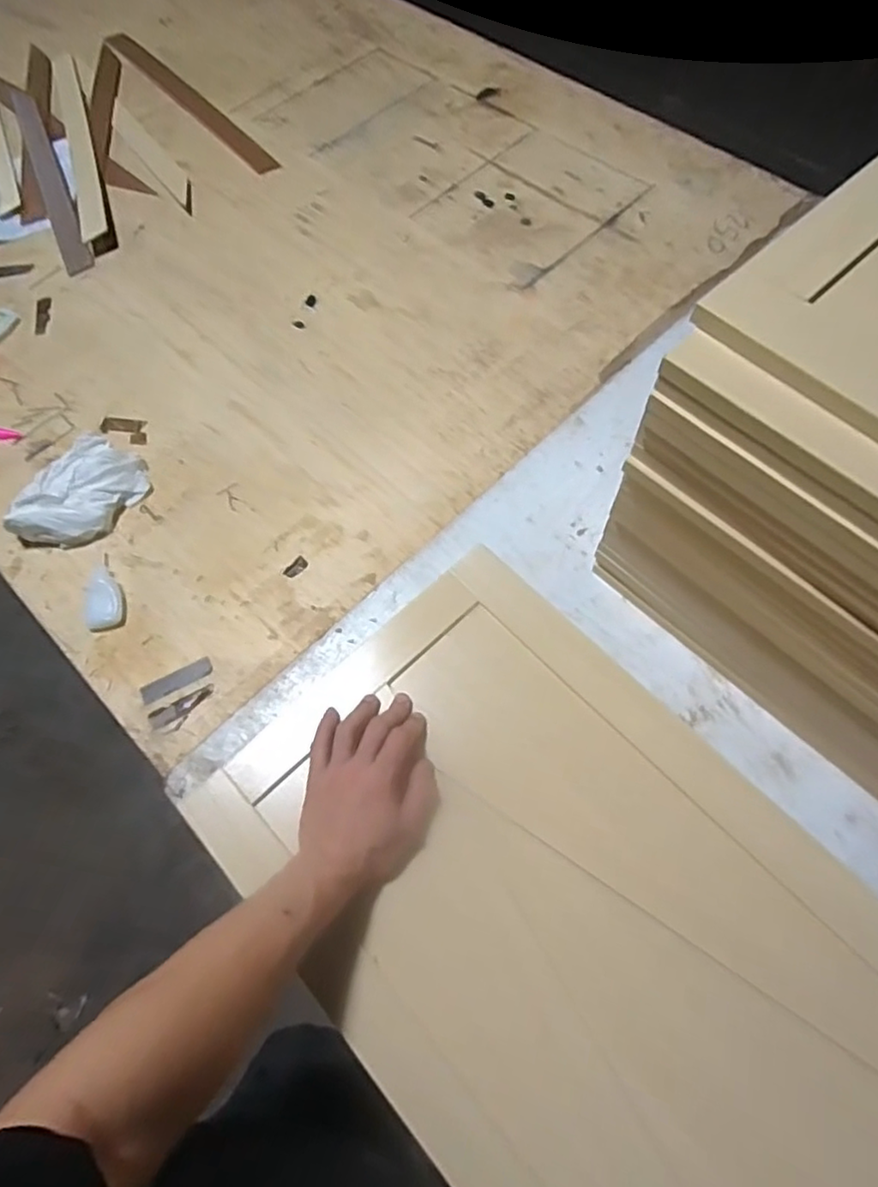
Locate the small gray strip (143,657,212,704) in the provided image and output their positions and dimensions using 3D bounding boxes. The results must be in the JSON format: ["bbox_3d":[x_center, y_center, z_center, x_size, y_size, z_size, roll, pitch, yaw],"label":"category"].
[{"bbox_3d":[-0.283,0.094,0.669,0.076,0.007,0.025,-29,69,-11],"label":"small gray strip"}]

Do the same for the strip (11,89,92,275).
[{"bbox_3d":[-0.649,-0.698,1.032,0.043,0.010,0.490,-24,68,-8],"label":"strip"}]

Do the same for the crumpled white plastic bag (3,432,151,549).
[{"bbox_3d":[-0.439,-0.122,0.752,0.116,0.049,0.157,28,70,13],"label":"crumpled white plastic bag"}]

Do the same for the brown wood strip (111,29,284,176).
[{"bbox_3d":[-0.455,-0.896,1.121,0.049,0.009,0.549,-38,70,-14],"label":"brown wood strip"}]

